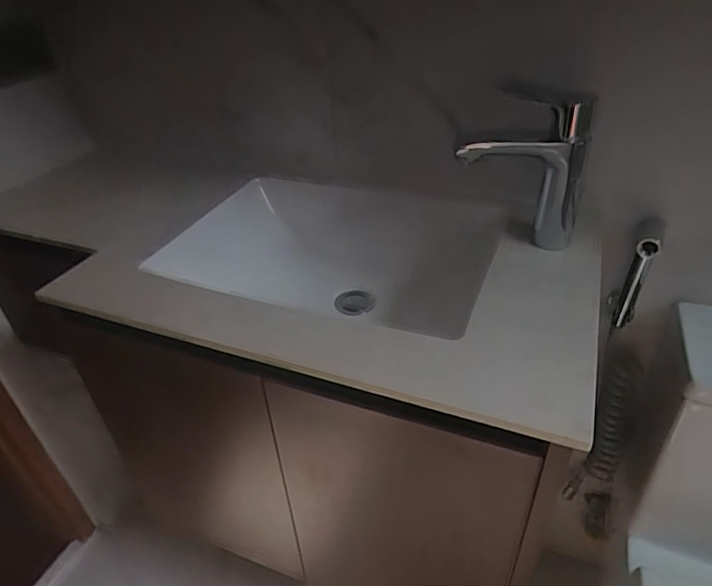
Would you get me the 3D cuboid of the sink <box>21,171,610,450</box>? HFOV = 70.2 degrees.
[{"bbox_3d":[-0.024,0.010,0.687,0.611,0.174,0.394,11,40,20],"label":"sink"}]

